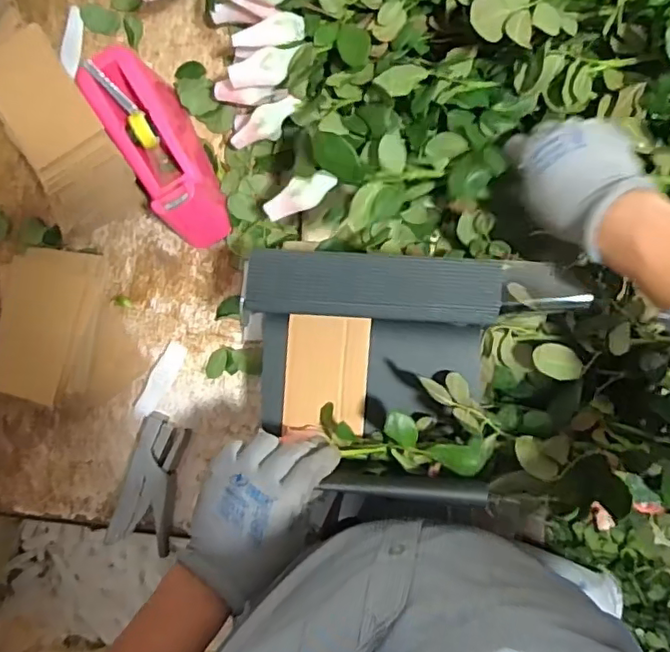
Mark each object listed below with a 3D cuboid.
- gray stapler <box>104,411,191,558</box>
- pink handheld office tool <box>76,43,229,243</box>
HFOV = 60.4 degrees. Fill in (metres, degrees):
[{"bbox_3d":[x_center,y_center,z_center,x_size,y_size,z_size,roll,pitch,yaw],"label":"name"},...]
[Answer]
[{"bbox_3d":[-0.206,0.174,0.645,0.068,0.022,0.143,10,89,5],"label":"gray stapler"},{"bbox_3d":[-0.185,-0.187,0.624,0.070,0.097,0.198,-28,86,3],"label":"pink handheld office tool"}]

